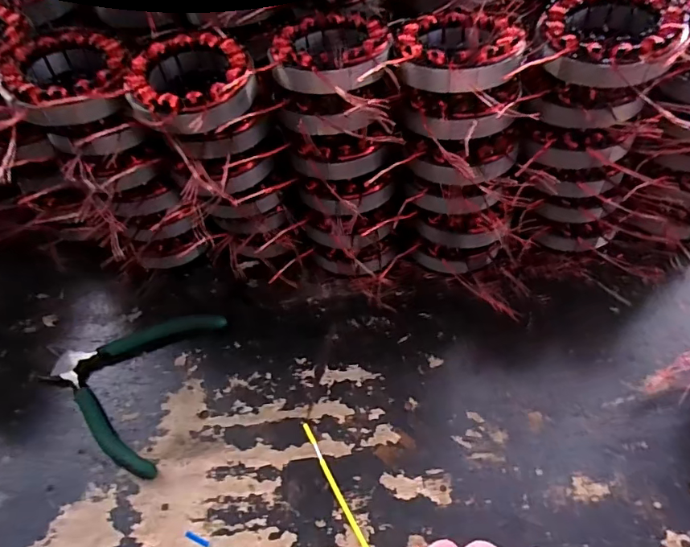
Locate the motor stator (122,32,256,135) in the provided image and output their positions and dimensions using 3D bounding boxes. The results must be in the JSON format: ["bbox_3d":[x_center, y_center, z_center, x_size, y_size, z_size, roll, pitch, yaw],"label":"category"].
[{"bbox_3d":[-0.105,-0.131,0.326,0.082,0.031,0.088,-12,52,-4],"label":"motor stator"}]

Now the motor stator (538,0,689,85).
[{"bbox_3d":[0.174,-0.156,0.309,0.081,0.032,0.092,-4,52,2],"label":"motor stator"}]

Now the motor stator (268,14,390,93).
[{"bbox_3d":[-0.009,-0.156,0.335,0.082,0.030,0.096,9,54,12],"label":"motor stator"}]

